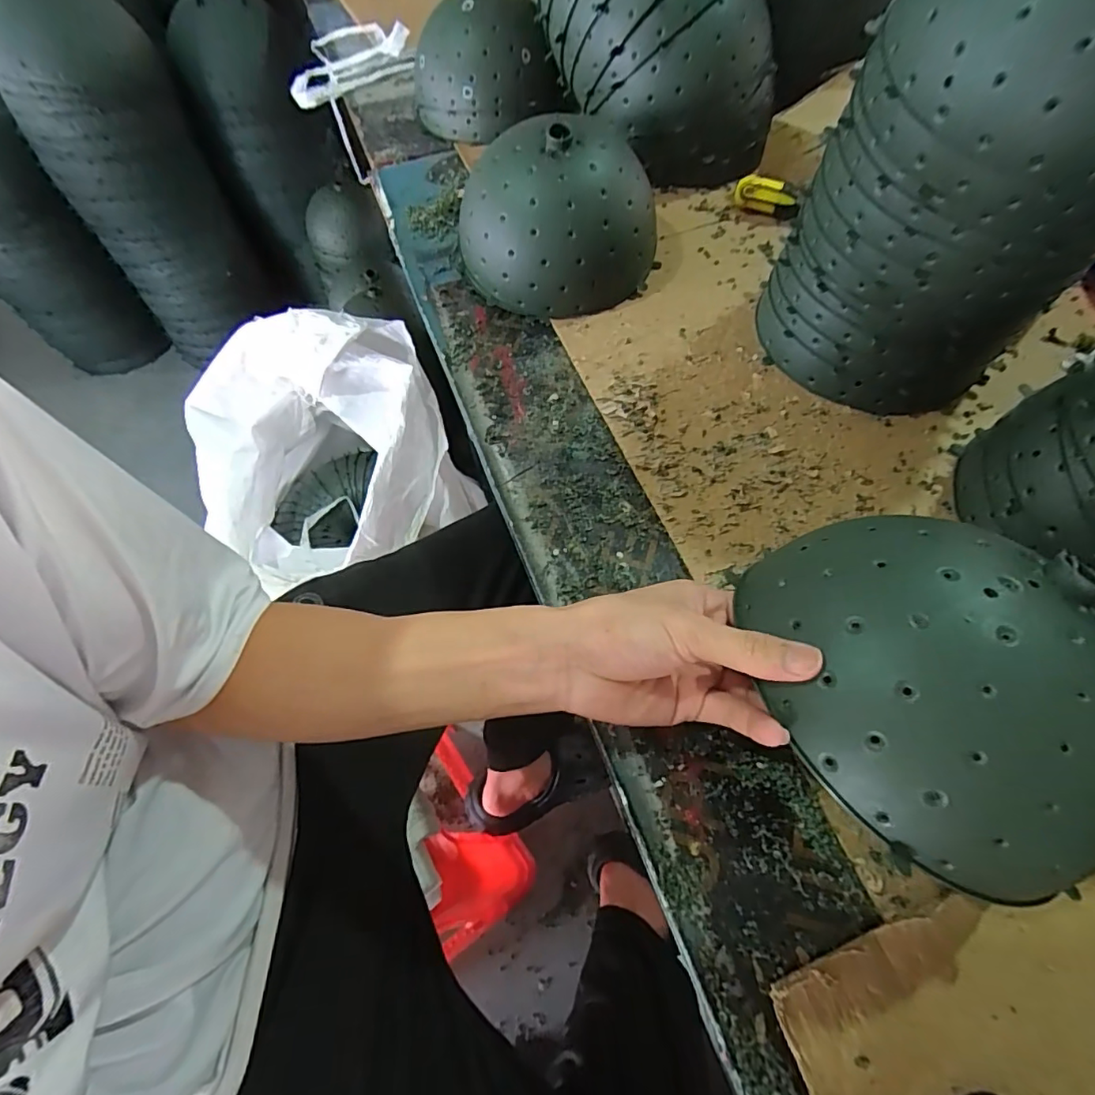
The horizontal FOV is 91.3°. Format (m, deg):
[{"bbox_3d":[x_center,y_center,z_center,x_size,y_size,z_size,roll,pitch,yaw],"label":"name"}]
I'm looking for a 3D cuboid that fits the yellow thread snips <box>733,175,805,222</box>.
[{"bbox_3d":[0.242,-0.385,0.591,0.071,0.031,0.020,20,65,13],"label":"yellow thread snips"}]

